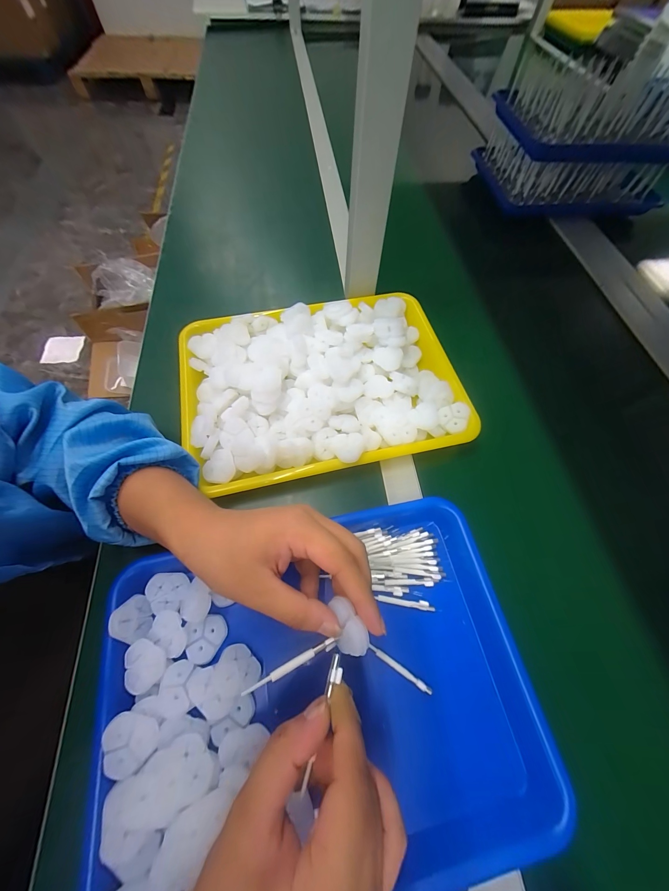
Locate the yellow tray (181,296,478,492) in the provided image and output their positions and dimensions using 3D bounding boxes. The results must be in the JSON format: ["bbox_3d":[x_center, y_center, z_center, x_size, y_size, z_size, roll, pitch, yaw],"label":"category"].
[{"bbox_3d":[-0.016,-0.086,0.367,0.341,0.037,0.246,-12,65,-7],"label":"yellow tray"}]

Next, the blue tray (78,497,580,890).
[{"bbox_3d":[-0.008,0.193,0.251,0.335,0.054,0.240,-10,65,-7],"label":"blue tray"}]

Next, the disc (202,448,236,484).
[{"bbox_3d":[-0.120,0.020,0.313,0.032,0.008,0.035,8,64,2],"label":"disc"}]

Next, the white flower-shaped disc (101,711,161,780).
[{"bbox_3d":[-0.147,0.214,0.217,0.034,0.012,0.036,1,64,-1],"label":"white flower-shaped disc"}]

